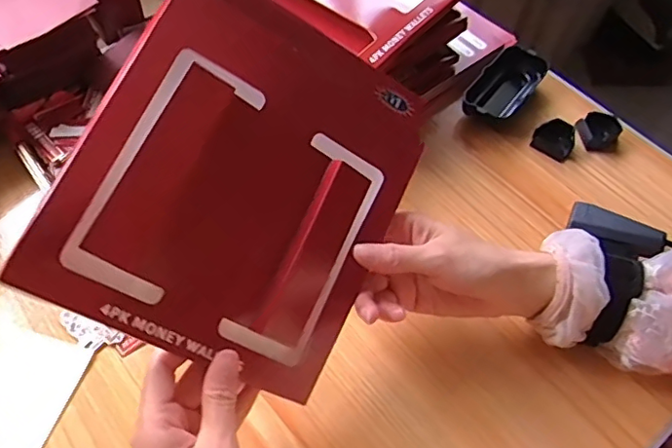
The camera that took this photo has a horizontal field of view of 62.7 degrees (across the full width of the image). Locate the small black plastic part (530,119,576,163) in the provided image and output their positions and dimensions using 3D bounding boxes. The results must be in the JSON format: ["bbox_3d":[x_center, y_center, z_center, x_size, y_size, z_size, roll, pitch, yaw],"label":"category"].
[{"bbox_3d":[0.218,-0.085,0.549,0.039,0.021,0.039,33,61,17],"label":"small black plastic part"}]

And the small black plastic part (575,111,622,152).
[{"bbox_3d":[0.267,-0.095,0.556,0.039,0.018,0.035,-15,59,-12],"label":"small black plastic part"}]

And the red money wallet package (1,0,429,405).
[{"bbox_3d":[-0.049,-0.029,0.348,0.191,0.013,0.227,30,75,-22],"label":"red money wallet package"}]

